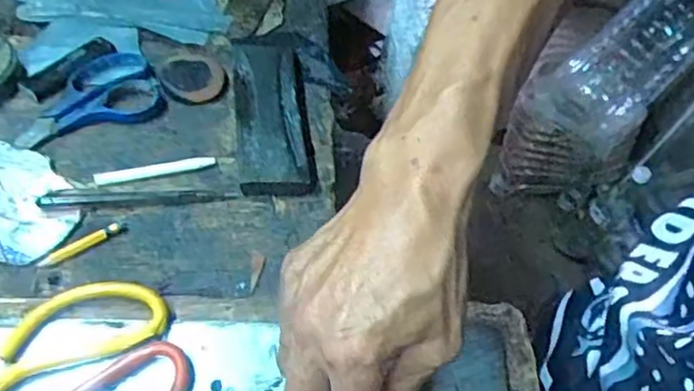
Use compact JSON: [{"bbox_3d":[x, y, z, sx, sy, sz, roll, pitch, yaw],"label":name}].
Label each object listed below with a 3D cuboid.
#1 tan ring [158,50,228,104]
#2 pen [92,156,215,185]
[{"bbox_3d":[-0.130,-0.099,0.560,0.050,0.016,0.060,-28,62,-27],"label":"tan ring"},{"bbox_3d":[-0.140,-0.019,0.494,0.085,0.009,0.010,-10,55,-17],"label":"pen"}]

